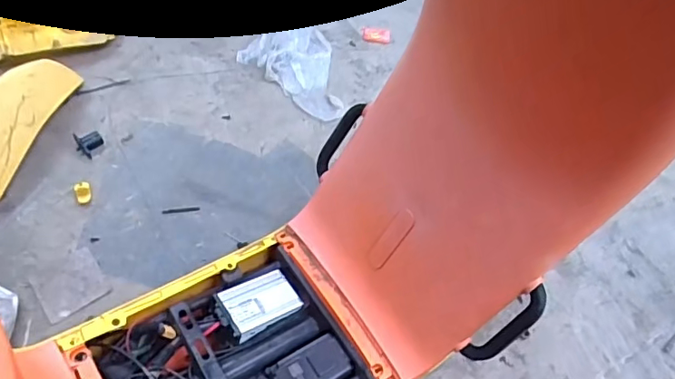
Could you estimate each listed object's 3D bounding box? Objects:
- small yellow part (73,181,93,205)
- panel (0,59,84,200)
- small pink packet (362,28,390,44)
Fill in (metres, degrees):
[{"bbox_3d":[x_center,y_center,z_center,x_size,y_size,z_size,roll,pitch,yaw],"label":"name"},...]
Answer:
[{"bbox_3d":[-0.452,0.007,0.937,0.024,0.021,0.035,-14,56,-16],"label":"small yellow part"},{"bbox_3d":[-0.579,-0.130,0.961,0.081,0.111,0.301,14,54,5],"label":"panel"},{"bbox_3d":[0.095,-0.376,1.288,0.067,0.005,0.055,3,53,-4],"label":"small pink packet"}]

